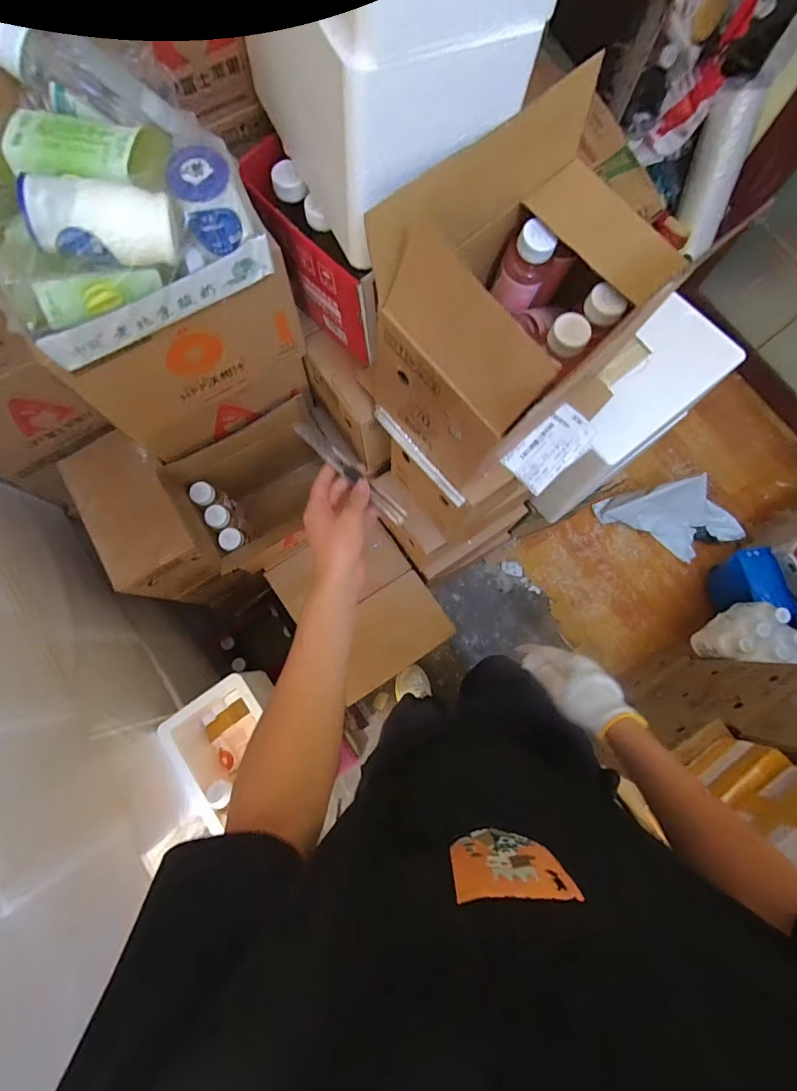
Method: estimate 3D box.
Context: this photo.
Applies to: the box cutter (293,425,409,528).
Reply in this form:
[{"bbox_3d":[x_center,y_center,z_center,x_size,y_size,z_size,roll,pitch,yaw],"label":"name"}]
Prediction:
[{"bbox_3d":[-0.056,-0.087,0.528,0.171,0.013,0.022,43,80,11],"label":"box cutter"}]

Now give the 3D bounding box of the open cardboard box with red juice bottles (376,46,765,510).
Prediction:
[{"bbox_3d":[0.127,-0.243,0.499,0.275,0.260,0.218,-34,80,-8],"label":"open cardboard box with red juice bottles"}]

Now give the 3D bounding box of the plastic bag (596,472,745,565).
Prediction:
[{"bbox_3d":[0.906,-0.104,1.461,0.447,0.186,0.186,26,78,5],"label":"plastic bag"}]

